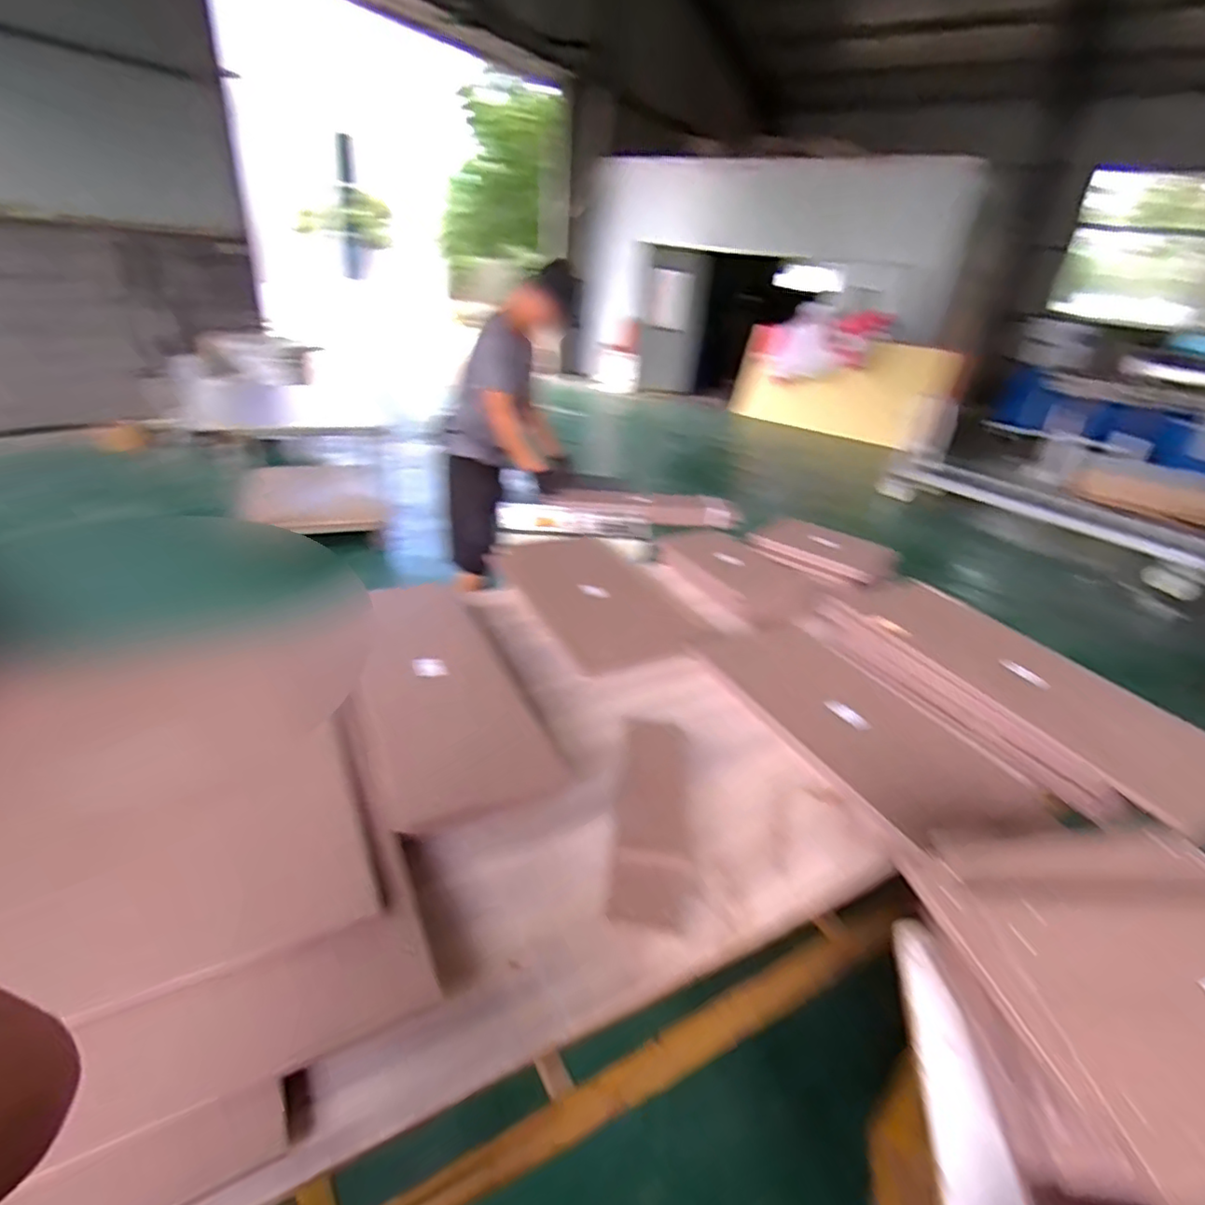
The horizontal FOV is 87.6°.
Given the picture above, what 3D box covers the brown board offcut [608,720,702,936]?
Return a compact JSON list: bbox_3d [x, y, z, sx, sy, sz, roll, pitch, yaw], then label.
[{"bbox_3d":[0.096,0.372,1.166,0.141,0.018,0.486,4,29,1],"label":"brown board offcut"}]

